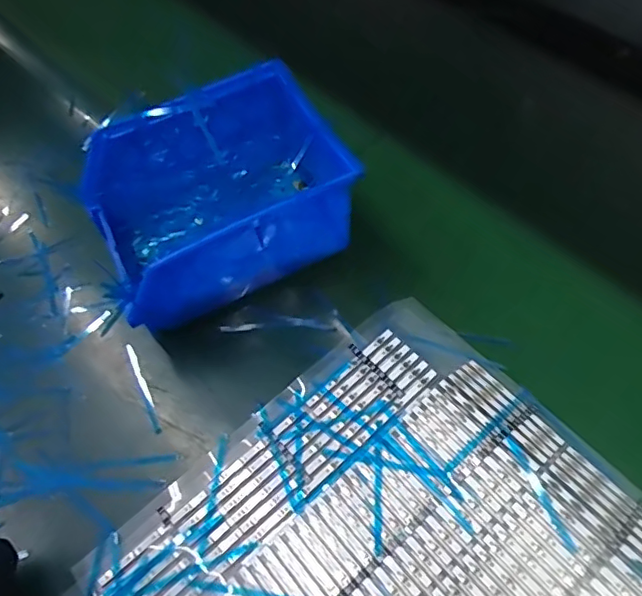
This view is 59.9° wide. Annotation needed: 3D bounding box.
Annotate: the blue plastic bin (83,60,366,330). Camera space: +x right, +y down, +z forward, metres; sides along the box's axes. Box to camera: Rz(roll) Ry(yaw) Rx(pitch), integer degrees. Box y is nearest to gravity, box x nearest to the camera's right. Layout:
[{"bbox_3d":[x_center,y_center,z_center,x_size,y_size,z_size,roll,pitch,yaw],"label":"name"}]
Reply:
[{"bbox_3d":[-0.061,-0.055,0.326,0.136,0.077,0.108,-25,59,-11],"label":"blue plastic bin"}]

